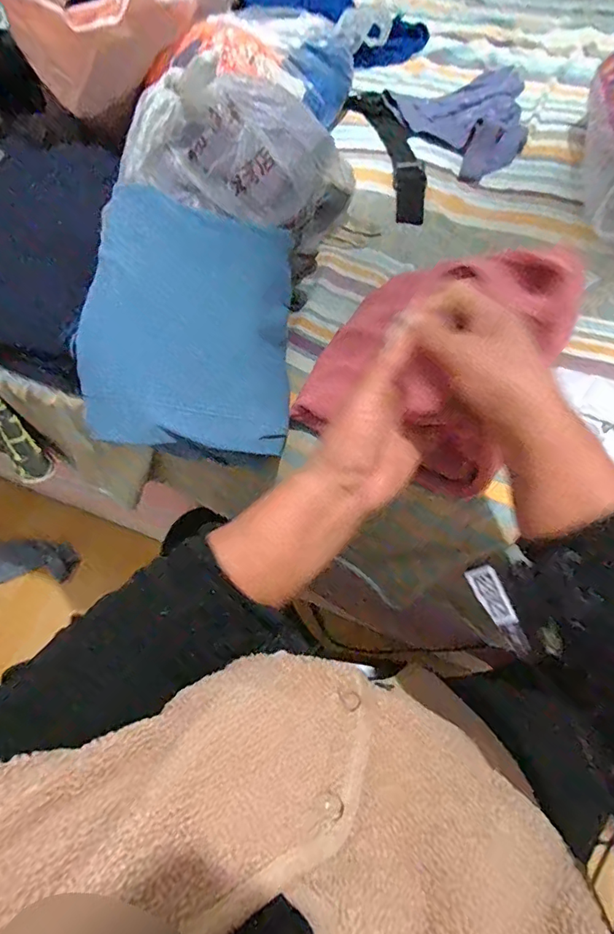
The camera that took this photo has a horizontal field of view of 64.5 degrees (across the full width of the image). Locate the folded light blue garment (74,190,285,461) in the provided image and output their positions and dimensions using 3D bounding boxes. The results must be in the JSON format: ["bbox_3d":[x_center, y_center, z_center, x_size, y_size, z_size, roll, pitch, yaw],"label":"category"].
[{"bbox_3d":[-0.114,-0.144,0.483,0.195,0.030,0.274,1,74,-8],"label":"folded light blue garment"}]

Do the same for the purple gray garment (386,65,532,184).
[{"bbox_3d":[0.272,-0.551,0.753,0.208,0.035,0.261,-20,60,-7],"label":"purple gray garment"}]

